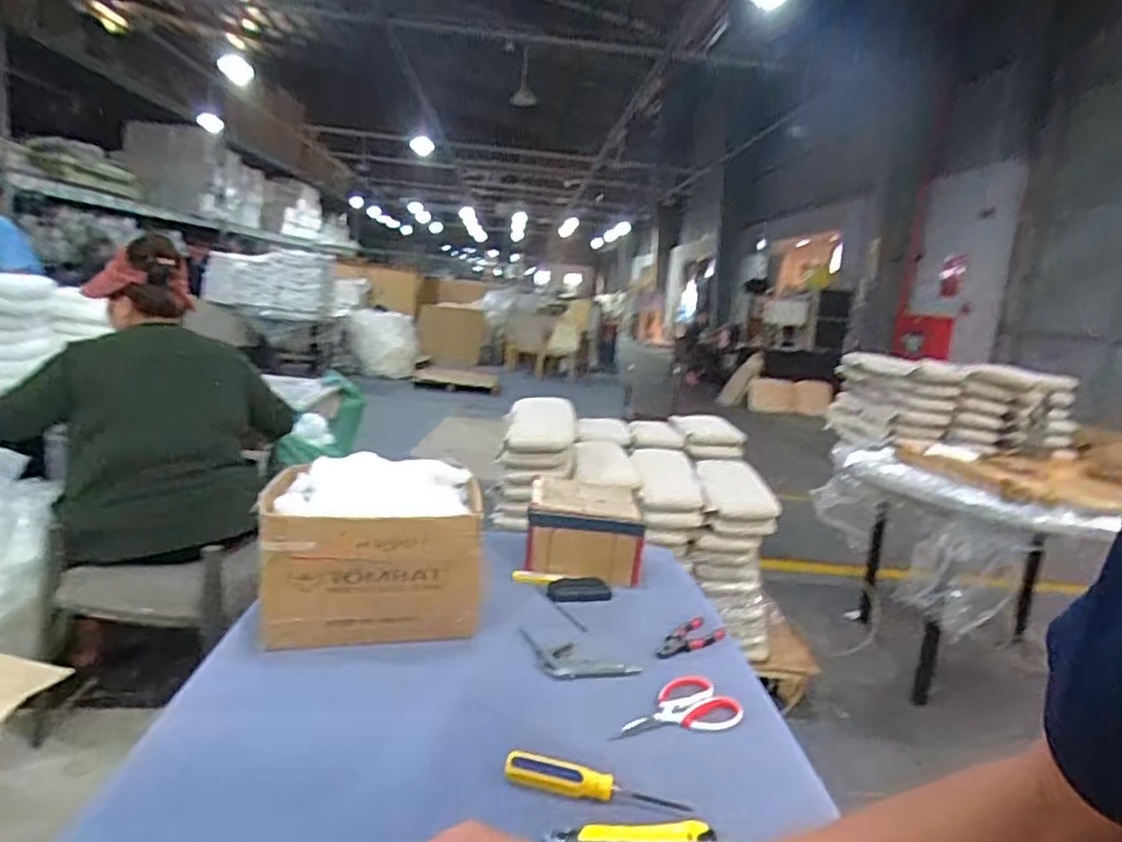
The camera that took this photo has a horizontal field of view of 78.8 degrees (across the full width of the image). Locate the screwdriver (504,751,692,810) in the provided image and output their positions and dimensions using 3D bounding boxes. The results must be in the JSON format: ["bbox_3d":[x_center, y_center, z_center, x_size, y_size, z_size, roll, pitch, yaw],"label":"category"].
[{"bbox_3d":[0.035,0.380,0.713,0.188,0.020,0.036,7,10,8],"label":"screwdriver"}]

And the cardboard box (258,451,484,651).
[{"bbox_3d":[-0.276,0.187,1.032,0.307,0.217,0.228,4,10,-8],"label":"cardboard box"}]

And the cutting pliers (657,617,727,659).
[{"bbox_3d":[0.198,0.340,1.057,0.061,0.009,0.148,14,13,39],"label":"cutting pliers"}]

